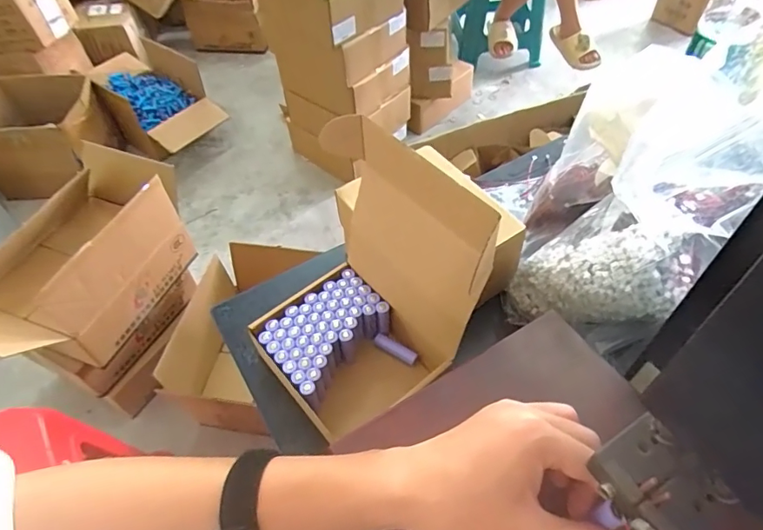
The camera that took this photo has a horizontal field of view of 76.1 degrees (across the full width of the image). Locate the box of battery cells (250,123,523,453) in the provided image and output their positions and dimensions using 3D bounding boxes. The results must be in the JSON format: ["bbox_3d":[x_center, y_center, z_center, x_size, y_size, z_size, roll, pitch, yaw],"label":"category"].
[{"bbox_3d":[-0.026,0.023,0.454,0.200,0.226,0.171,36,62,26],"label":"box of battery cells"}]

